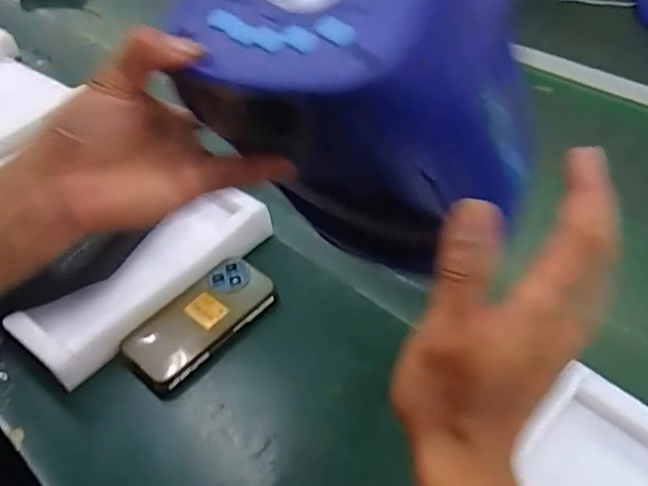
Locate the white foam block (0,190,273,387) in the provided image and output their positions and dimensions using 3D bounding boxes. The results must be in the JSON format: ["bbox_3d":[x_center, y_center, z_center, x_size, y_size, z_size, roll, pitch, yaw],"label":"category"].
[{"bbox_3d":[-0.194,0.034,0.630,0.101,0.049,0.280,33,58,30],"label":"white foam block"}]

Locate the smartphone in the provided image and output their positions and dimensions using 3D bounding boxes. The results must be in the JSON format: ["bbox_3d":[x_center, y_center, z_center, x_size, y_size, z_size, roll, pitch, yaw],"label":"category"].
[{"bbox_3d":[-0.126,0.082,0.593,0.074,0.018,0.161,29,54,28],"label":"smartphone"}]

